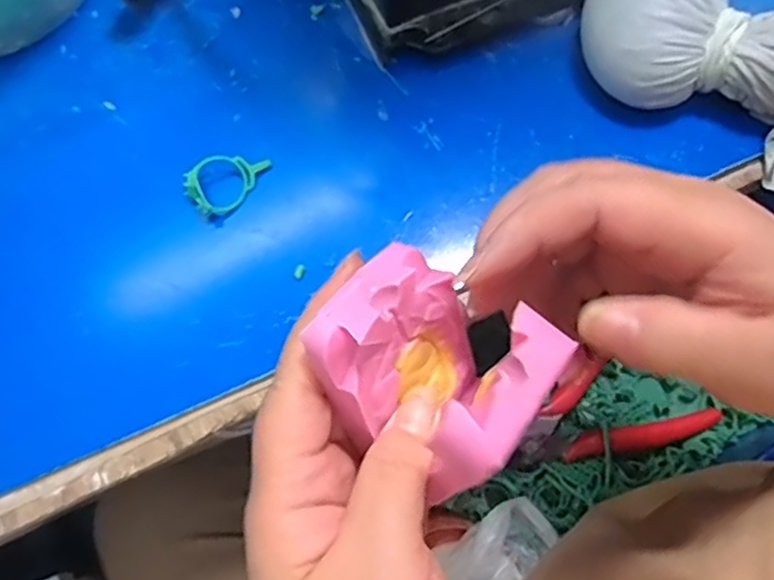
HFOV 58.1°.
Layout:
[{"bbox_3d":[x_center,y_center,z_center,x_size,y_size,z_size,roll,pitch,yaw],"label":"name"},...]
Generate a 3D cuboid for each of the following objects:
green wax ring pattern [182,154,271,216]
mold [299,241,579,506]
[{"bbox_3d":[-0.067,-0.047,0.291,0.035,0.006,0.023,-45,101,-13],"label":"green wax ring pattern"},{"bbox_3d":[0.011,0.022,0.196,0.059,0.049,0.052,34,77,10],"label":"mold"}]

